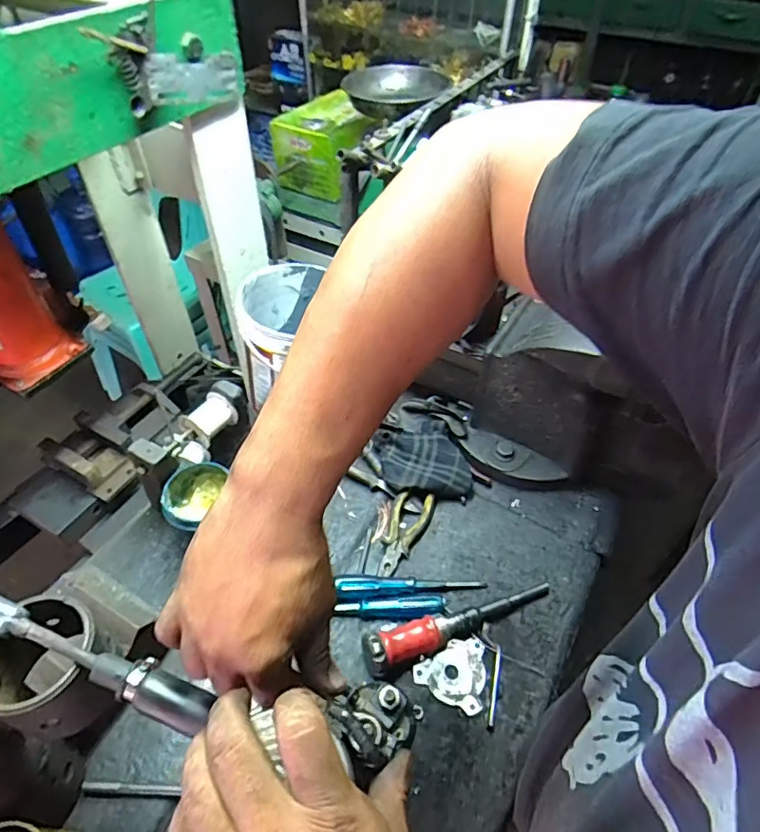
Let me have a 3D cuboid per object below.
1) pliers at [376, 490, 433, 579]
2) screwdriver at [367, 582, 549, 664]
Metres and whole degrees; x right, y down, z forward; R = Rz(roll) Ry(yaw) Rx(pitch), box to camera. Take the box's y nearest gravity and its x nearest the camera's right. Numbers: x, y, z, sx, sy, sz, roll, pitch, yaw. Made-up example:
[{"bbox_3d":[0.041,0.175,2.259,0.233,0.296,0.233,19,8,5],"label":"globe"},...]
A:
[{"bbox_3d":[0.031,0.158,0.727,0.048,0.025,0.130,19,50,15],"label":"pliers"},{"bbox_3d":[0.102,0.245,0.642,0.247,0.043,0.041,-16,50,-15],"label":"screwdriver"}]

